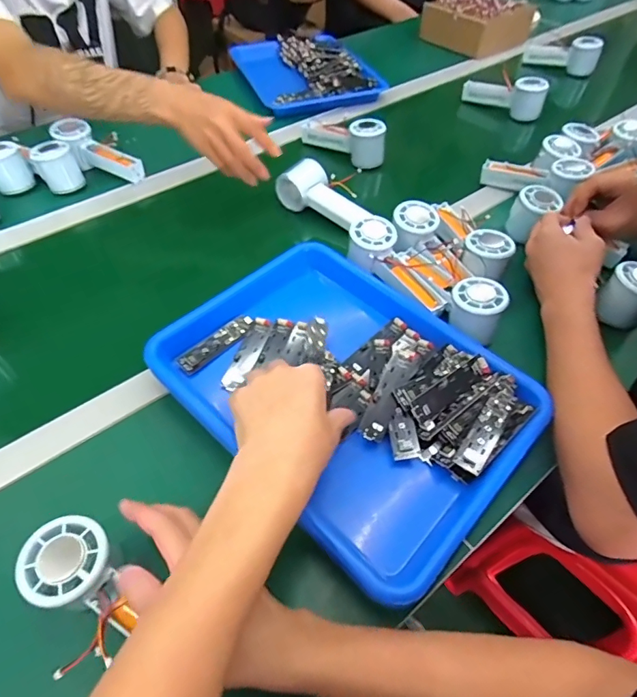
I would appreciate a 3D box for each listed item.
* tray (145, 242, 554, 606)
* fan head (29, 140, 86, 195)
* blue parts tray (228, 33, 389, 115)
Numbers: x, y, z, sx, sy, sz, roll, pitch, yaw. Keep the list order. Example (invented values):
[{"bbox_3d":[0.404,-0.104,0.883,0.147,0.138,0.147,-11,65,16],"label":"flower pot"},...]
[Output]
[{"bbox_3d":[0.017,0.033,0.449,0.350,0.066,0.247,39,61,24],"label":"tray"},{"bbox_3d":[-0.398,-0.276,0.675,0.059,0.058,0.047,-24,57,-19],"label":"fan head"},{"bbox_3d":[-0.037,-0.602,0.939,0.250,0.048,0.356,-12,54,-11],"label":"blue parts tray"}]

